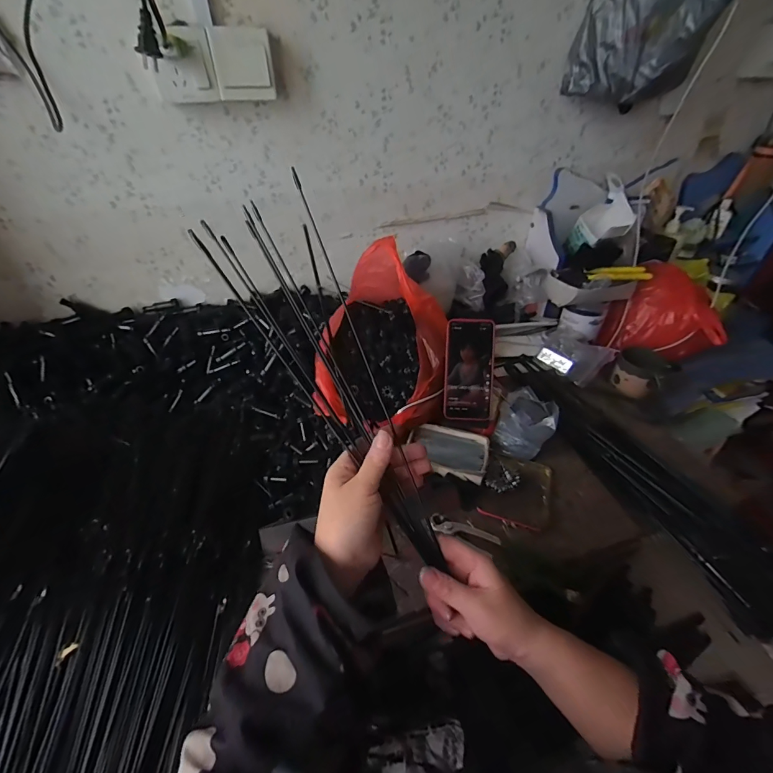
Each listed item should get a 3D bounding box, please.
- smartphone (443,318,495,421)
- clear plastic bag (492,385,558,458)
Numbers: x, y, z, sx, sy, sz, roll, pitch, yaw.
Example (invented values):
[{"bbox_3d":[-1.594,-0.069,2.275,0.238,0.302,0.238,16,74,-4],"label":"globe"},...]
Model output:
[{"bbox_3d":[0.136,-0.028,0.633,0.077,0.163,0.011,2,3,3],"label":"smartphone"},{"bbox_3d":[0.239,0.059,0.662,0.090,0.054,0.119,18,44,19],"label":"clear plastic bag"}]

